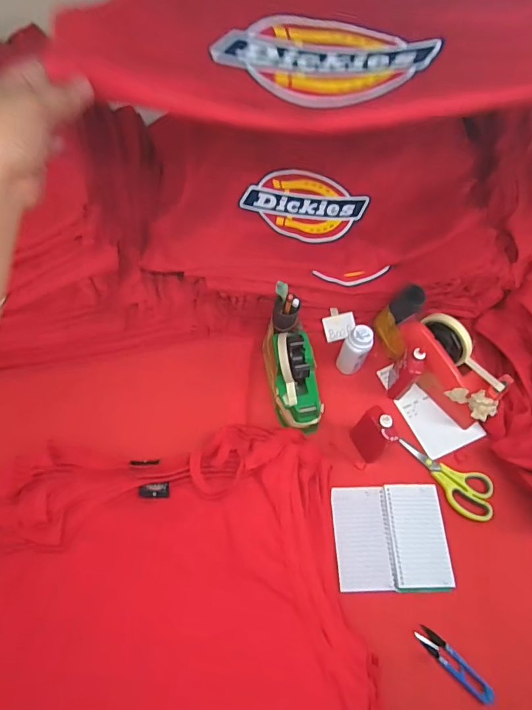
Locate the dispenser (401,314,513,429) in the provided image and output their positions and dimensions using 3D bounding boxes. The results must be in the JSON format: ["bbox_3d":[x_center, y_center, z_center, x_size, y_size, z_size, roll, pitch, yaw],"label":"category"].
[{"bbox_3d":[0.292,0.016,0.687,0.064,0.113,0.181,-32,66,-21],"label":"dispenser"}]

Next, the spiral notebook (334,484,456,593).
[{"bbox_3d":[0.177,0.253,0.610,0.154,0.010,0.135,1,59,-4],"label":"spiral notebook"}]

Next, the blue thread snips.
[{"bbox_3d":[0.239,0.388,0.548,0.107,0.006,0.024,39,64,18],"label":"blue thread snips"}]

